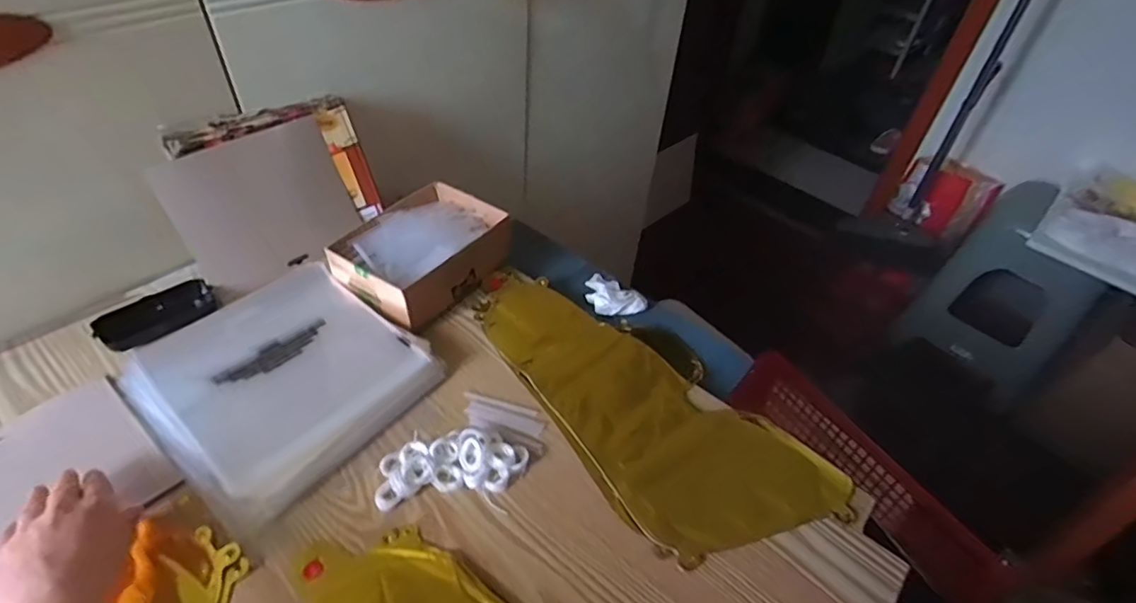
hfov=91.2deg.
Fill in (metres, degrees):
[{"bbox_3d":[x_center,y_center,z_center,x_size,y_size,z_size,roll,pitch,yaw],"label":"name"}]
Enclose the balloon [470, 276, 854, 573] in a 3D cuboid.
[{"bbox_3d":[0.073,0.088,0.586,0.198,0.023,0.403,-25,52,-30],"label":"balloon"}]

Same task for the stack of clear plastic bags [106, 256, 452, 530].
[{"bbox_3d":[-0.279,0.071,0.551,0.227,0.033,0.221,31,48,22],"label":"stack of clear plastic bags"}]

